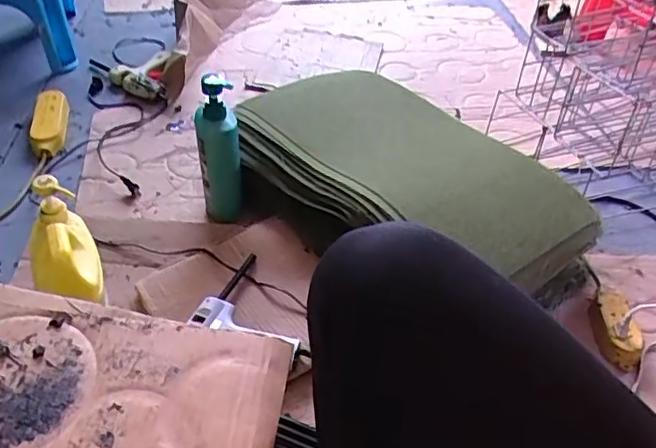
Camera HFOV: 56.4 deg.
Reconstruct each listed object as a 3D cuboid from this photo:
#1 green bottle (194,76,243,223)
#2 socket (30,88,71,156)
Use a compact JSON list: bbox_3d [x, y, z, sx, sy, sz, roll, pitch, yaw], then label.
[{"bbox_3d":[-0.177,-0.117,0.998,0.066,0.246,0.070,-5,44,-8],"label":"green bottle"},{"bbox_3d":[-0.550,-0.202,1.210,0.064,0.034,0.198,-8,44,-12],"label":"socket"}]

